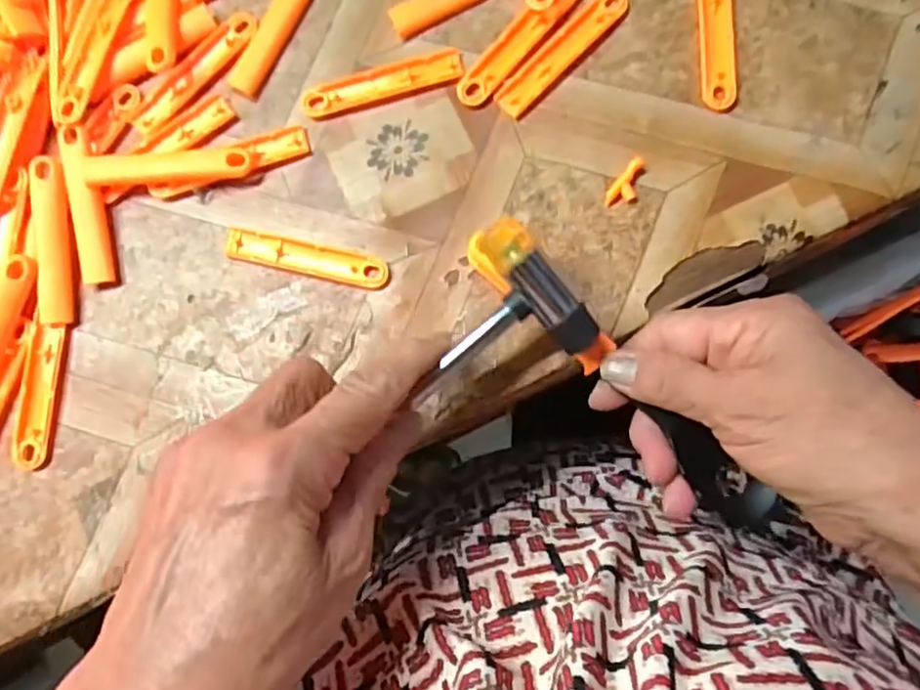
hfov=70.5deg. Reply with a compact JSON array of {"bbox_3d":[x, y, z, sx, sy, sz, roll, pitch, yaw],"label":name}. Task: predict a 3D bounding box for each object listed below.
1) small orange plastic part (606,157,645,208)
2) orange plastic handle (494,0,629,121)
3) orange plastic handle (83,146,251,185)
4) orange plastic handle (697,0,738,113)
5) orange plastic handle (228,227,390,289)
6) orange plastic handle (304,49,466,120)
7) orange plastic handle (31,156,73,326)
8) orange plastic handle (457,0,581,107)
[{"bbox_3d":[0.076,-0.071,0.288,0.013,0.005,0.025,37,87,7],"label":"small orange plastic part"},{"bbox_3d":[0.047,-0.135,0.298,0.075,0.004,0.017,-45,83,-2],"label":"orange plastic handle"},{"bbox_3d":[-0.134,-0.084,0.301,0.076,0.011,0.017,-4,83,3],"label":"orange plastic handle"},{"bbox_3d":[0.115,-0.142,0.294,0.015,0.004,0.076,-1,83,3],"label":"orange plastic handle"},{"bbox_3d":[-0.070,-0.039,0.294,0.075,0.004,0.014,13,84,5],"label":"orange plastic handle"},{"bbox_3d":[-0.036,-0.122,0.303,0.075,0.004,0.017,-17,83,1],"label":"orange plastic handle"},{"bbox_3d":[-0.187,-0.048,0.297,0.013,0.007,0.076,-3,83,3],"label":"orange plastic handle"},{"bbox_3d":[0.026,-0.140,0.299,0.016,0.005,0.074,42,88,7],"label":"orange plastic handle"}]

